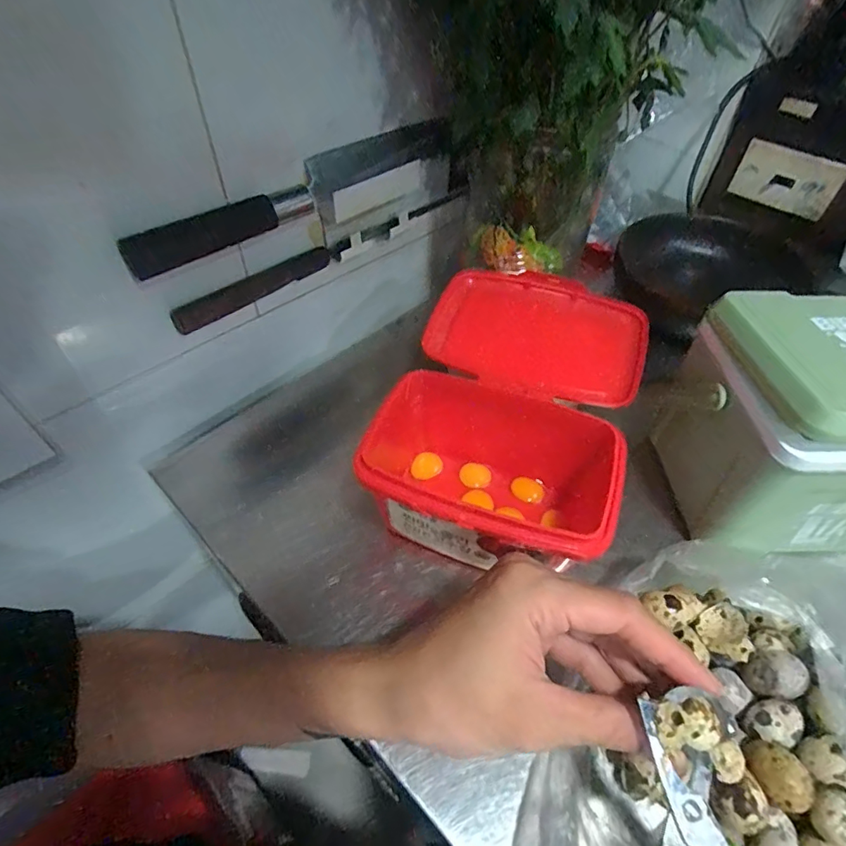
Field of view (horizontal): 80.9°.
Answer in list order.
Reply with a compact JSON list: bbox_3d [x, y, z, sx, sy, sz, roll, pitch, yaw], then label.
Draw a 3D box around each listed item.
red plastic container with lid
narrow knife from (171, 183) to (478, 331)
[{"bbox_3d":[0.057,-0.006,0.379,0.158,0.097,0.227,13,50,10],"label":"red plastic container with lid"},{"bbox_3d":[-0.071,-0.162,0.459,0.326,0.030,0.021,-34,58,-27],"label":"narrow knife"}]

